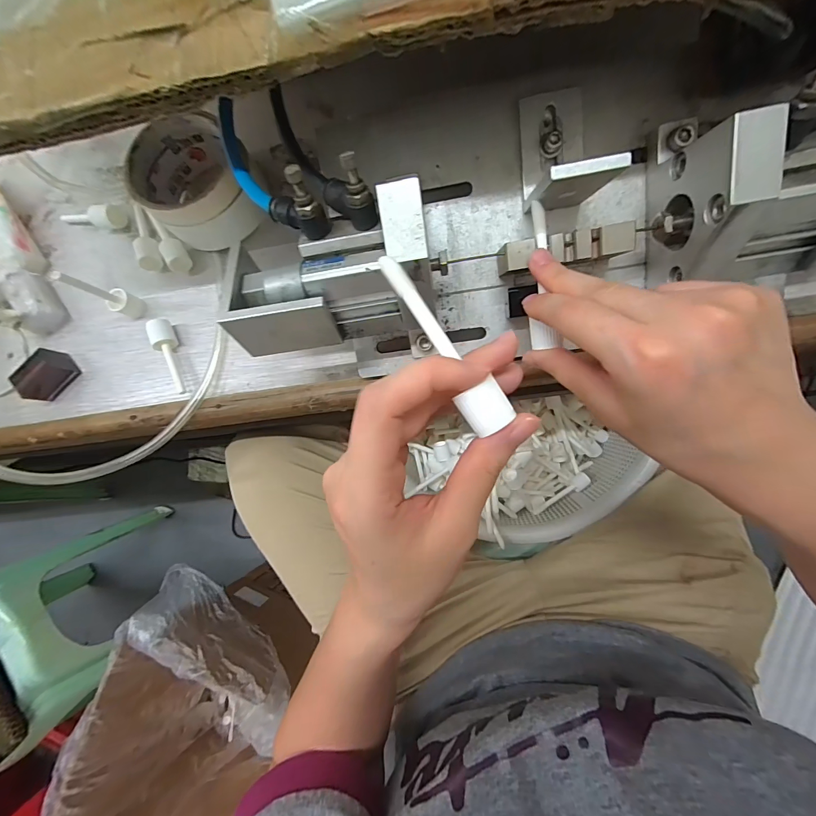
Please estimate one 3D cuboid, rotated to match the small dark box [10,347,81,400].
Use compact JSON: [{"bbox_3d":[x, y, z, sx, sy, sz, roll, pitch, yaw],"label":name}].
[{"bbox_3d":[-0.309,-0.027,0.304,0.023,0.026,0.041,42,92,8],"label":"small dark box"}]

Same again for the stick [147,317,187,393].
[{"bbox_3d":[-0.196,-0.042,0.294,0.014,0.017,0.065,-18,84,6],"label":"stick"}]

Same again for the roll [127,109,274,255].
[{"bbox_3d":[-0.160,-0.178,0.284,0.091,0.053,0.087,0,86,7],"label":"roll"}]

